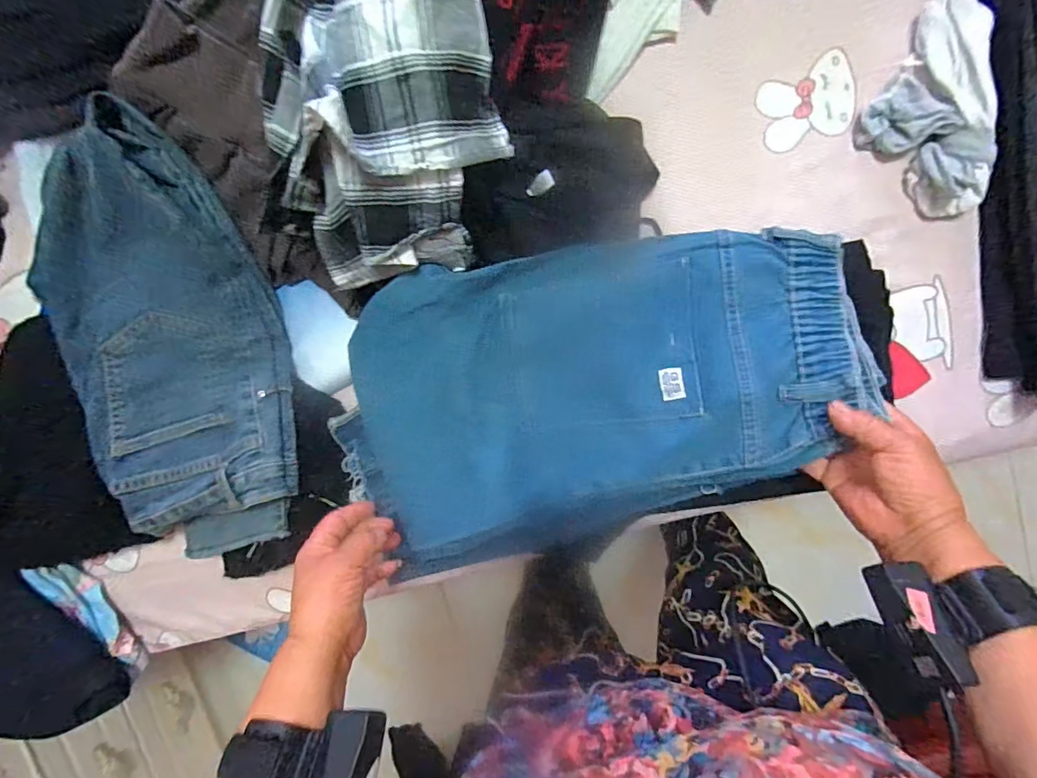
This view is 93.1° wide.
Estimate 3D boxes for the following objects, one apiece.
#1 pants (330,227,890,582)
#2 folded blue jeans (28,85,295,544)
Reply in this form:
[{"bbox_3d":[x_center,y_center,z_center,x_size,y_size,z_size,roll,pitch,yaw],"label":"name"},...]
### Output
[{"bbox_3d":[0.060,0.018,0.448,0.453,0.079,0.281,-7,98,2],"label":"pants"},{"bbox_3d":[-0.346,-0.037,0.478,0.212,0.066,0.412,-16,98,4],"label":"folded blue jeans"}]

